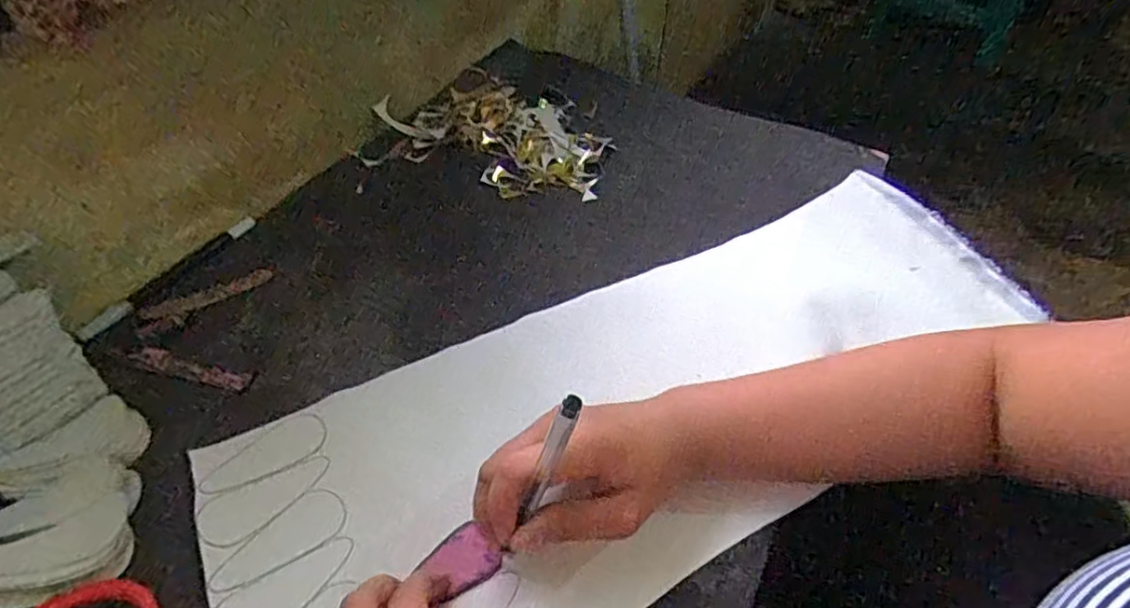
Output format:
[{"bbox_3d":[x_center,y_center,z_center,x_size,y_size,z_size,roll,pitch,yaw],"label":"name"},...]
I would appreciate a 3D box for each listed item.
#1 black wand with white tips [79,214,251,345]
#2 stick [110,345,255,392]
[{"bbox_3d":[-0.289,-0.023,0.473,0.013,0.008,0.144,23,48,18],"label":"black wand with white tips"},{"bbox_3d":[-0.251,0.041,0.419,0.098,0.007,0.015,12,46,8],"label":"stick"}]

